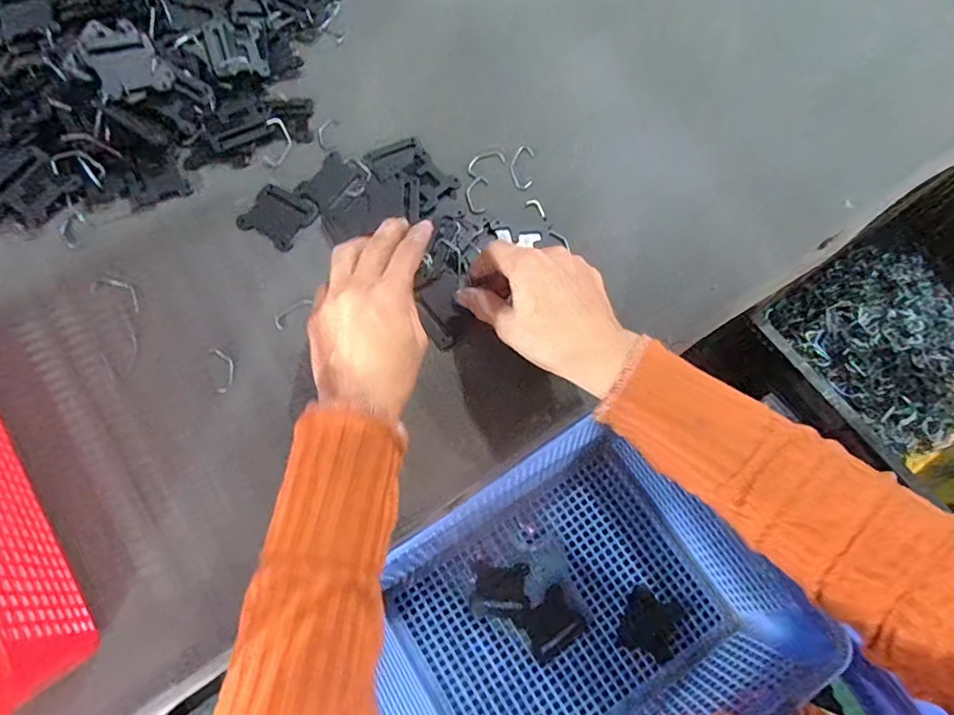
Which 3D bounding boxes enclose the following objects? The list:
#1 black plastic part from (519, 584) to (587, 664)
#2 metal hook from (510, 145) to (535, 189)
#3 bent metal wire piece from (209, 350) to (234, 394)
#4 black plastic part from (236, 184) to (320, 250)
[{"bbox_3d":[0.063,0.225,0.443,0.048,0.004,0.042,-33,76,-11],"label":"black plastic part"},{"bbox_3d":[0.037,-0.159,0.436,0.019,0.004,0.041,5,71,0],"label":"metal hook"},{"bbox_3d":[-0.179,0.008,0.371,0.014,0.004,0.034,-18,73,-8],"label":"bent metal wire piece"},{"bbox_3d":[-0.156,-0.111,0.411,0.049,0.004,0.046,30,73,8],"label":"black plastic part"}]

